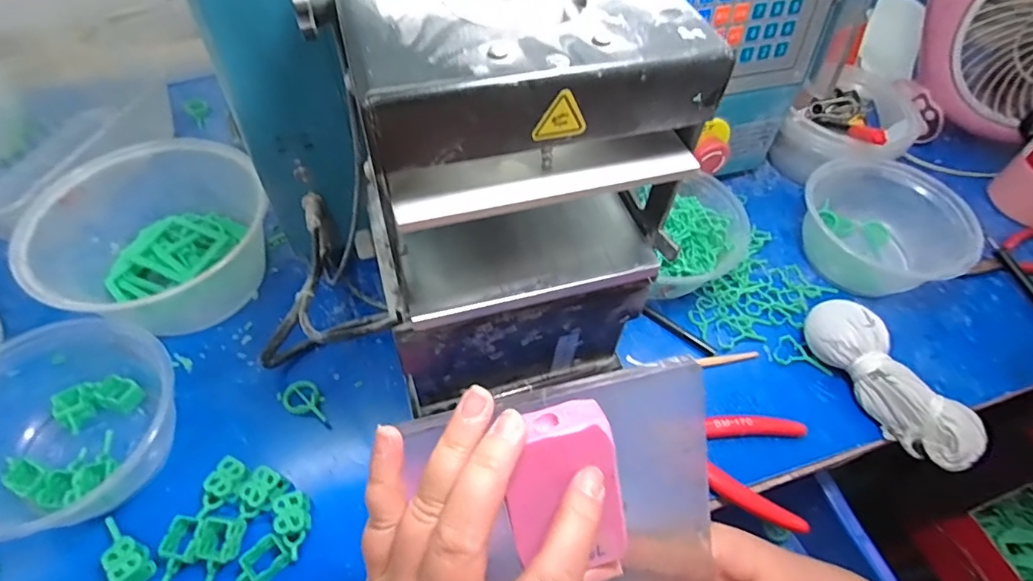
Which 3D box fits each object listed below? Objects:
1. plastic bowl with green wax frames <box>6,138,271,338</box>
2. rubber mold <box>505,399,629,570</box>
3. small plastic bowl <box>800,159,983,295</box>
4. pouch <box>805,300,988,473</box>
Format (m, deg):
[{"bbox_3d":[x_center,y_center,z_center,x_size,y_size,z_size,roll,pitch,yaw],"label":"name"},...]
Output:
[{"bbox_3d":[-0.282,-0.044,0.421,0.157,0.064,0.140,-19,58,-17],"label":"plastic bowl with green wax frames"},{"bbox_3d":[0.018,0.081,0.215,0.045,0.068,0.017,-16,19,-7],"label":"rubber mold"},{"bbox_3d":[0.312,-0.052,0.465,0.129,0.059,0.120,2,54,-3],"label":"small plastic bowl"},{"bbox_3d":[0.274,0.065,0.389,0.044,0.034,0.134,-26,60,-21],"label":"pouch"}]

